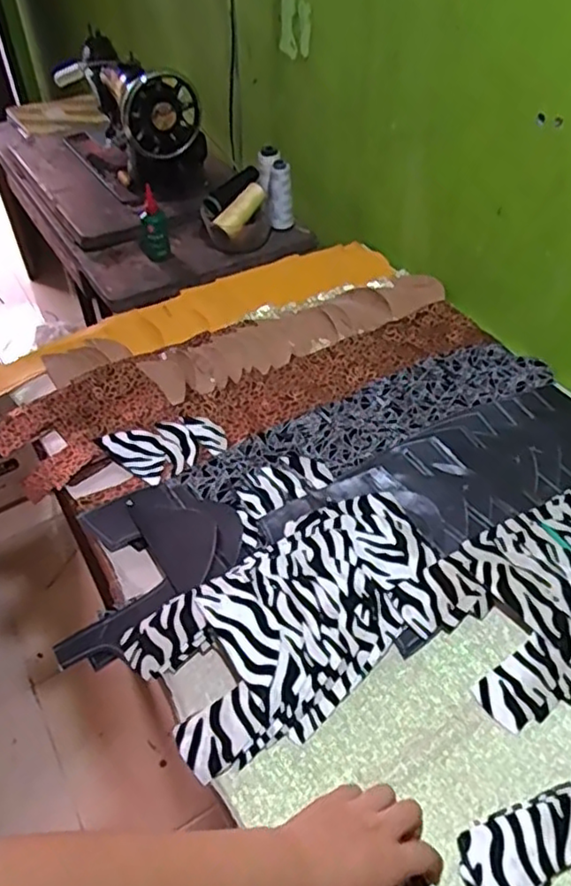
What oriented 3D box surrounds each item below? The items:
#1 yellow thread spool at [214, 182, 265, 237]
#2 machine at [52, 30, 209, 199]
[{"bbox_3d":[-0.072,-0.395,1.090,0.036,0.032,0.110,26,68,26],"label":"yellow thread spool"},{"bbox_3d":[-0.294,-0.617,1.240,0.154,0.215,0.394,-25,50,-21],"label":"machine"}]

